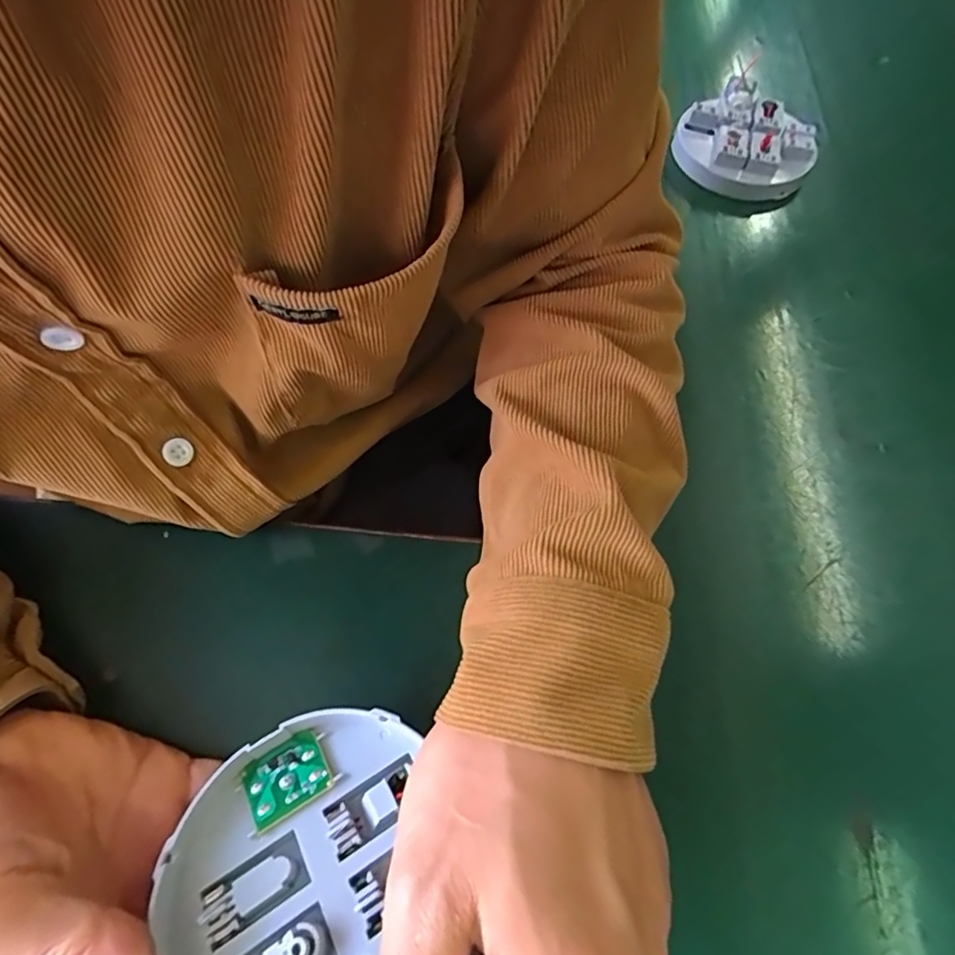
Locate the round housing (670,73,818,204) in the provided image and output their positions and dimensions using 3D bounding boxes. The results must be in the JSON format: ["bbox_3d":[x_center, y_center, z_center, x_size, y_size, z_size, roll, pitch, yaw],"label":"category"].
[{"bbox_3d":[0.203,-0.256,0.432,0.101,0.034,0.092,0,63,-1],"label":"round housing"}]

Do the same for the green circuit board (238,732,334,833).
[{"bbox_3d":[-0.071,0.112,0.211,0.029,0.004,0.024,-30,67,-15],"label":"green circuit board"}]

